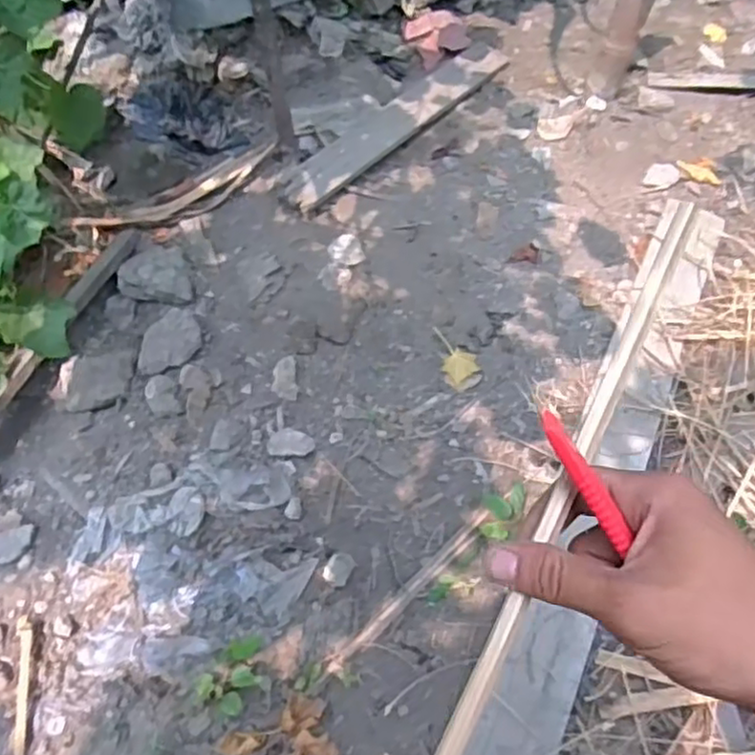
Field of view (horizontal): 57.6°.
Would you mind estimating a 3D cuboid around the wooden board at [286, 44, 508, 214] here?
[{"bbox_3d":[0.043,-0.496,1.333,0.558,0.029,0.095,-41,74,-19],"label":"wooden board"}]

